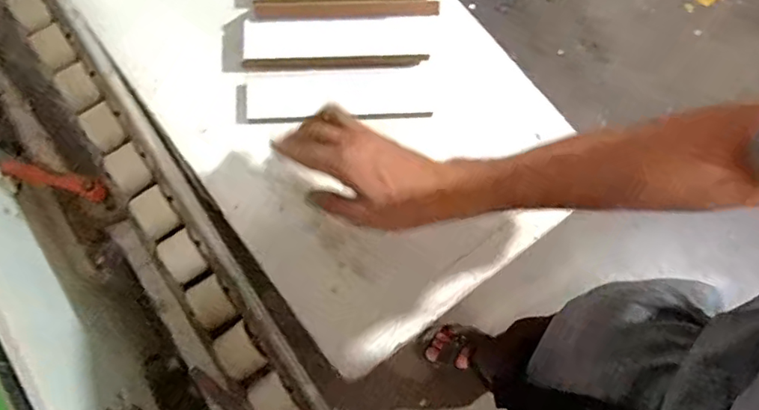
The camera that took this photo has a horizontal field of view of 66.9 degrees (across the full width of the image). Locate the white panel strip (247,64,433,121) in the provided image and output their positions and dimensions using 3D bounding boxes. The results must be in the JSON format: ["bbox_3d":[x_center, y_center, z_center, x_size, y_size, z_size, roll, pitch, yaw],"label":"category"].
[{"bbox_3d":[-0.042,-0.116,0.597,0.188,0.012,0.052,-2,78,-1],"label":"white panel strip"}]

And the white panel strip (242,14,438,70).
[{"bbox_3d":[-0.041,-0.171,0.600,0.194,0.017,0.056,0,74,-2],"label":"white panel strip"}]

